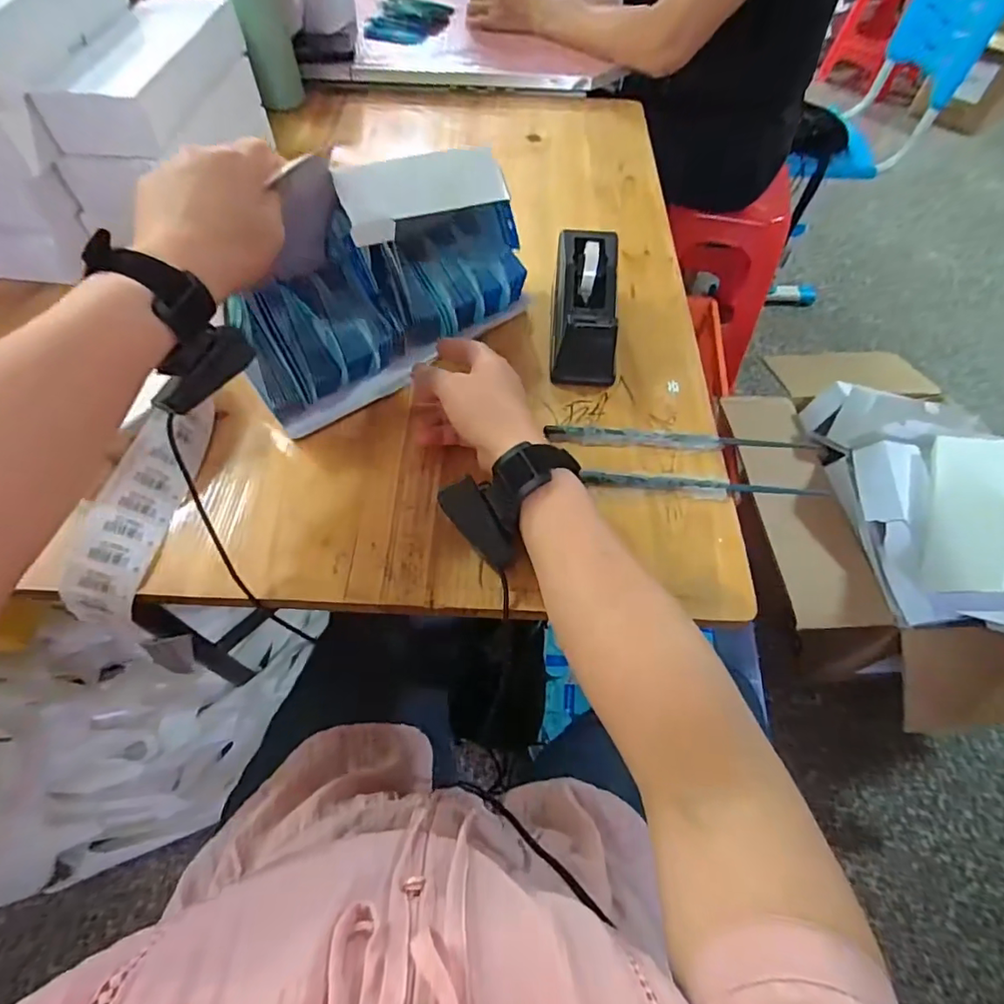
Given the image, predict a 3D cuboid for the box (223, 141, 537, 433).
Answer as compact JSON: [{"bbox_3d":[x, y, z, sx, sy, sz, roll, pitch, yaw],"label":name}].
[{"bbox_3d":[-0.102,-0.193,0.455,0.275,0.136,0.112,-33,64,-20],"label":"box"}]

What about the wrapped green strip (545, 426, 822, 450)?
[{"bbox_3d":[0.153,-0.054,0.457,0.225,0.010,0.015,1,58,0],"label":"wrapped green strip"}]

